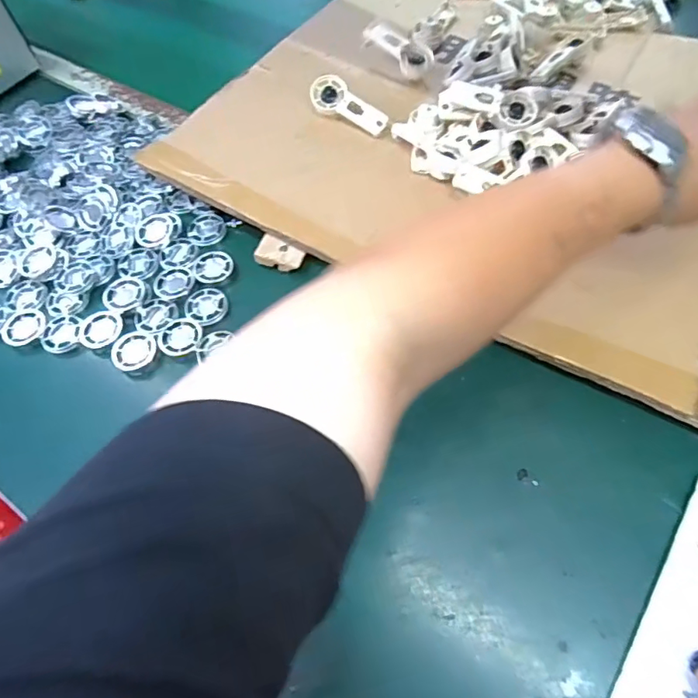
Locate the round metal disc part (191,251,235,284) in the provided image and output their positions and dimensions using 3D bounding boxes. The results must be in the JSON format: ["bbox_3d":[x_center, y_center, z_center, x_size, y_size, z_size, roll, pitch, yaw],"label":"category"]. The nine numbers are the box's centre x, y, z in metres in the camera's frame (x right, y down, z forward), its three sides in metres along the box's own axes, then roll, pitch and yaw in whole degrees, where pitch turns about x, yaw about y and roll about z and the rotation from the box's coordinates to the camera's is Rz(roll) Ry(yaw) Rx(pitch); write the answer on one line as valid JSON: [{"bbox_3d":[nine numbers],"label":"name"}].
[{"bbox_3d":[-0.134,-0.082,0.506,0.038,0.010,0.033,-16,58,-6],"label":"round metal disc part"}]

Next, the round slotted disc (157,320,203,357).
[{"bbox_3d":[-0.153,-0.012,0.467,0.037,0.004,0.038,-2,58,3],"label":"round slotted disc"}]

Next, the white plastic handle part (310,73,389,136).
[{"bbox_3d":[-0.001,-0.264,0.559,0.089,0.028,0.034,36,66,20],"label":"white plastic handle part"}]

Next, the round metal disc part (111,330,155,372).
[{"bbox_3d":[-0.196,0.001,0.468,0.040,0.005,0.039,-2,58,3],"label":"round metal disc part"}]

